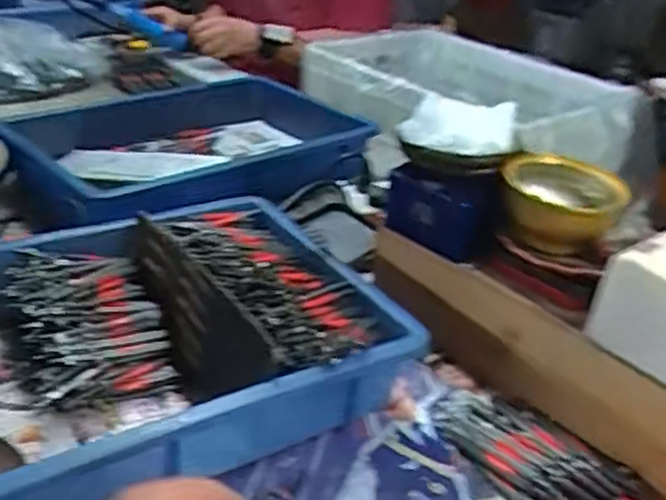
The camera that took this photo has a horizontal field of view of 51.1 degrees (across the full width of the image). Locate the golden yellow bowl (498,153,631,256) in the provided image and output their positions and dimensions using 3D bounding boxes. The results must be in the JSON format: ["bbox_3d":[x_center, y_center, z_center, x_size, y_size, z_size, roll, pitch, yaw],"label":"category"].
[{"bbox_3d":[0.194,-0.045,0.607,0.099,0.061,0.089,10,30,7],"label":"golden yellow bowl"}]

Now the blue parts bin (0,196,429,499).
[{"bbox_3d":[-0.180,0.076,0.552,0.434,0.086,0.302,-15,36,-34],"label":"blue parts bin"}]

